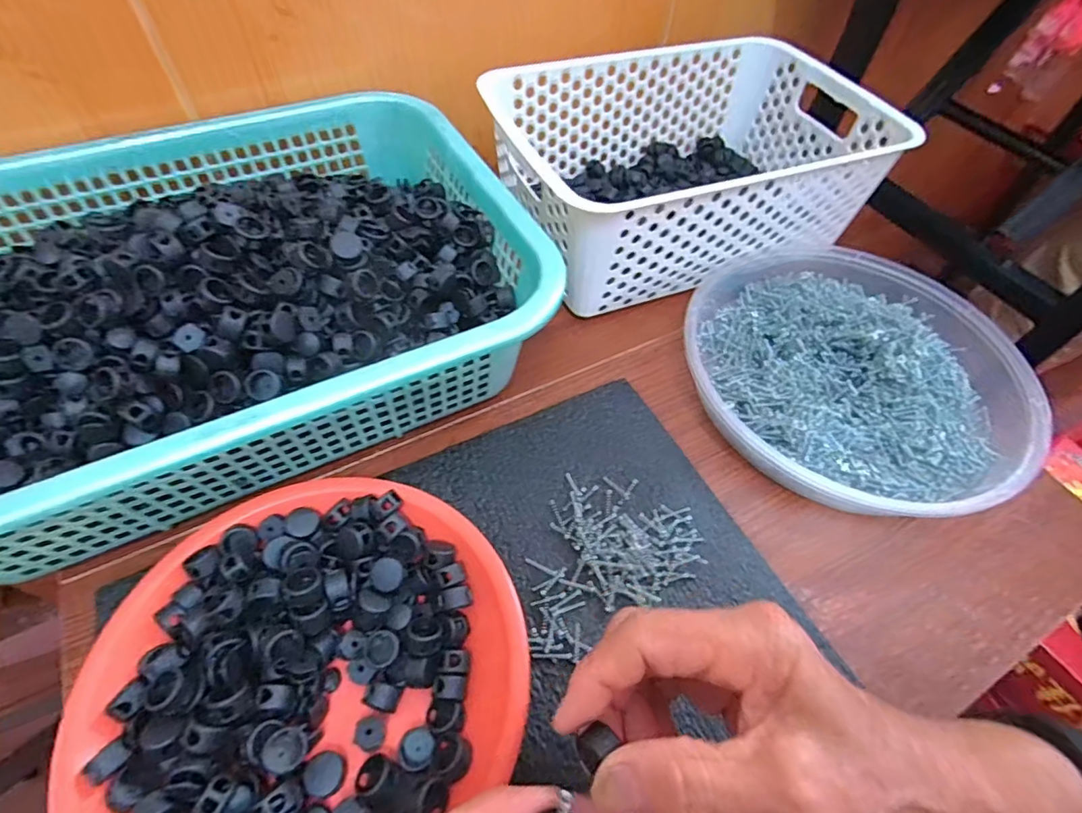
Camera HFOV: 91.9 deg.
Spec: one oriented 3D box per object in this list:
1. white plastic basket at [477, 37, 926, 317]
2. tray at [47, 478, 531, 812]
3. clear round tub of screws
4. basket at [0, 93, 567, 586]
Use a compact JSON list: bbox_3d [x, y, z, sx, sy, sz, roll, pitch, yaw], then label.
[{"bbox_3d":[0.121,-0.209,0.450,0.283,0.099,0.200,-17,59,-14],"label":"white plastic basket"},{"bbox_3d":[-0.108,0.122,0.244,0.182,0.033,0.187,1,56,-2],"label":"tray"},{"bbox_3d":[0.221,-0.029,0.380,0.230,0.051,0.232,1,56,-2],"label":"clear round tub of screws"},{"bbox_3d":[-0.209,-0.077,0.343,0.382,0.098,0.289,-22,60,-17],"label":"basket"}]

